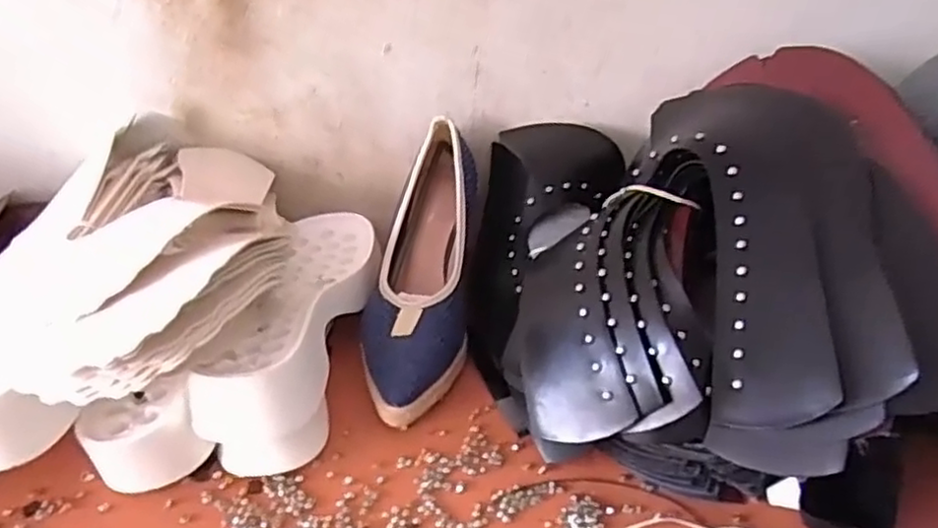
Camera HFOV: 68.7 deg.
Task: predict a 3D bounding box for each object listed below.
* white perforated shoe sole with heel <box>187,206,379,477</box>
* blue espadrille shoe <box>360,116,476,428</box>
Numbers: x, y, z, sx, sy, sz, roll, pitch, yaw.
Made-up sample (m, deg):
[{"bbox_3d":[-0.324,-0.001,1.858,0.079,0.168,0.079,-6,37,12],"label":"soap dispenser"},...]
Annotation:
[{"bbox_3d":[-0.121,0.036,0.512,0.075,0.095,0.246,5,37,2],"label":"white perforated shoe sole with heel"},{"bbox_3d":[-0.038,0.002,0.529,0.078,0.071,0.240,6,58,2],"label":"blue espadrille shoe"}]

